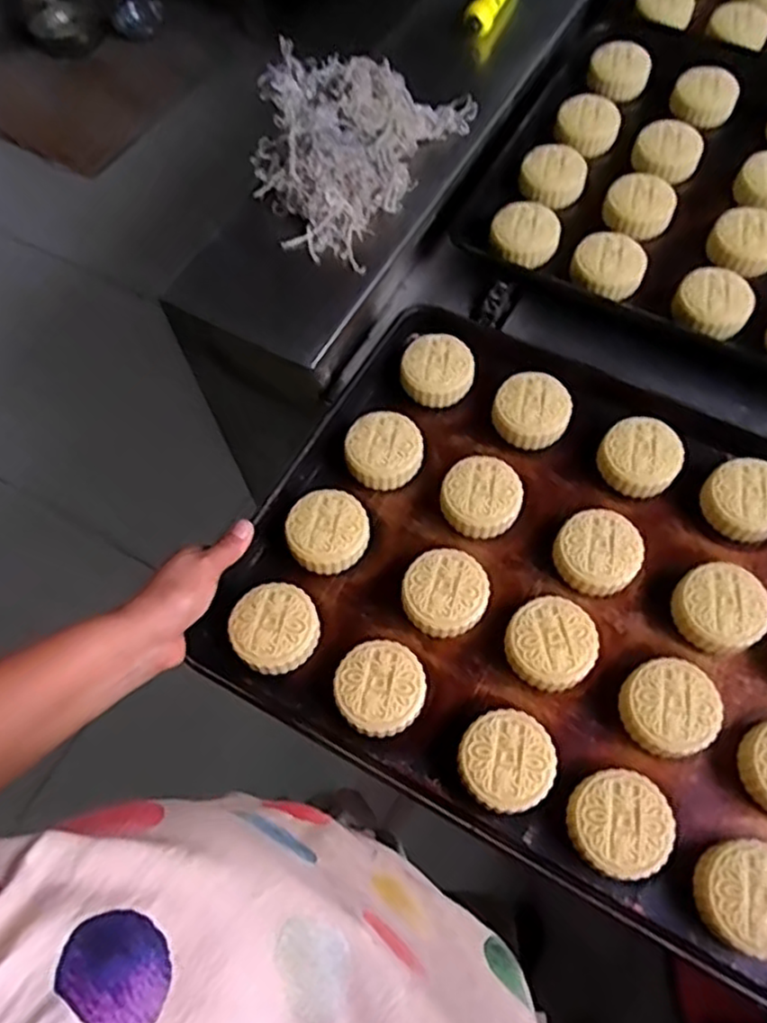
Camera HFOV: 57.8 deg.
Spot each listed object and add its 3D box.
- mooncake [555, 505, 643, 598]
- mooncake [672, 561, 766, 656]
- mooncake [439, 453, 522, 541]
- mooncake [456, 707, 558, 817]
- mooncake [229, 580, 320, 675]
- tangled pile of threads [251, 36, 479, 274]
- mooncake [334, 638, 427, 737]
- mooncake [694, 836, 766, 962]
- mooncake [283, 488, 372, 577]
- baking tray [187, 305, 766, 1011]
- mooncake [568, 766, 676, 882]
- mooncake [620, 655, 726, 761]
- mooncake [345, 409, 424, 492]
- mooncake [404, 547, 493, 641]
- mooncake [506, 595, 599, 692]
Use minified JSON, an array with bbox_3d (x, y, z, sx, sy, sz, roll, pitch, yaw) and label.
[{"bbox_3d":[0.173,0.033,0.560,0.063,0.029,0.064,37,63,18],"label":"mooncake"},{"bbox_3d":[0.259,0.075,0.535,0.064,0.032,0.065,2,58,-3],"label":"mooncake"},{"bbox_3d":[0.082,-0.014,0.585,0.063,0.026,0.063,2,58,-3],"label":"mooncake"},{"bbox_3d":[0.086,0.176,0.488,0.064,0.028,0.064,2,58,-3],"label":"mooncake"},{"bbox_3d":[-0.083,0.090,0.533,0.064,0.027,0.065,2,58,-3],"label":"mooncake"},{"bbox_3d":[-0.040,-0.382,0.701,0.184,0.072,0.245,27,60,12],"label":"tangled pile of threads"},{"bbox_3d":[-0.003,0.131,0.513,0.062,0.027,0.066,2,58,-3],"label":"mooncake"},{"bbox_3d":[0.237,0.249,0.448,0.062,0.027,0.065,2,58,-3],"label":"mooncake"},{"bbox_3d":[-0.045,0.019,0.573,0.064,0.036,0.064,2,58,-3],"label":"mooncake"},{"bbox_3d":[0.192,0.079,0.539,0.585,0.039,0.396,26,68,14],"label":"baking tray"},{"bbox_3d":[0.159,0.210,0.469,0.062,0.028,0.065,2,58,-3],"label":"mooncake"},{"bbox_3d":[0.207,0.142,0.505,0.064,0.031,0.064,2,58,-3],"label":"mooncake"},{"bbox_3d":[0.001,-0.054,0.605,0.064,0.026,0.064,2,58,-3],"label":"mooncake"},{"bbox_3d":[0.048,0.065,0.549,0.065,0.033,0.065,2,58,-3],"label":"mooncake"},{"bbox_3d":[0.126,0.102,0.527,0.063,0.032,0.063,41,64,20],"label":"mooncake"}]

